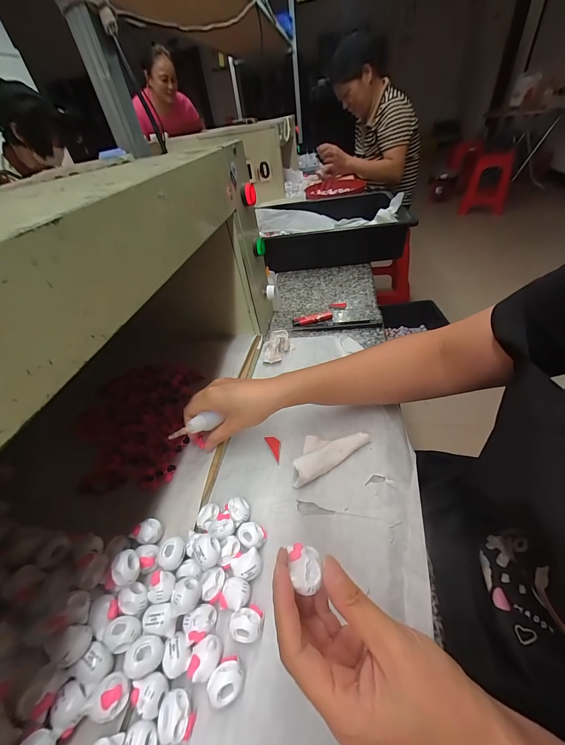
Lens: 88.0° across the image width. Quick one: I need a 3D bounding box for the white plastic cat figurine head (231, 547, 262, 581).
[{"bbox_3d":[-0.031,0.170,0.257,0.025,0.014,0.022,-25,44,-17],"label":"white plastic cat figurine head"}]

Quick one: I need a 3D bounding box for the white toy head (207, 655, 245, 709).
[{"bbox_3d":[-0.039,0.219,0.206,0.025,0.021,0.023,-5,42,5],"label":"white toy head"}]

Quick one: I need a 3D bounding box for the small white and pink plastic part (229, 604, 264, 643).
[{"bbox_3d":[-0.027,0.196,0.229,0.024,0.020,0.022,-5,42,5],"label":"small white and pink plastic part"}]

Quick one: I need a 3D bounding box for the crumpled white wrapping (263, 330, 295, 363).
[{"bbox_3d":[-0.007,-0.042,0.473,0.051,0.032,0.044,-8,42,2],"label":"crumpled white wrapping"}]

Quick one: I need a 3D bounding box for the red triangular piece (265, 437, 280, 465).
[{"bbox_3d":[-0.008,0.090,0.353,0.015,0.004,0.037,-24,44,-16],"label":"red triangular piece"}]

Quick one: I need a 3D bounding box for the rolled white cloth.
[{"bbox_3d":[0.049,0.088,0.335,0.096,0.019,0.040,-26,44,-17],"label":"rolled white cloth"}]

